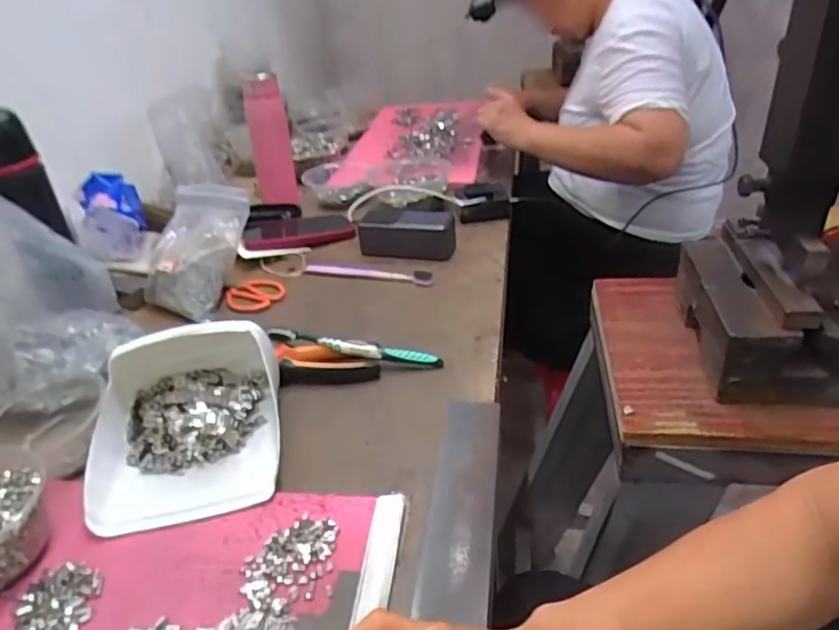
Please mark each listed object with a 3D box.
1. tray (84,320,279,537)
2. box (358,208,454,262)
[{"bbox_3d":[-0.203,0.079,0.520,0.152,0.081,0.174,-8,32,-8],"label":"tray"},{"bbox_3d":[-0.016,-0.122,0.861,0.140,0.051,0.070,6,33,14],"label":"box"}]

